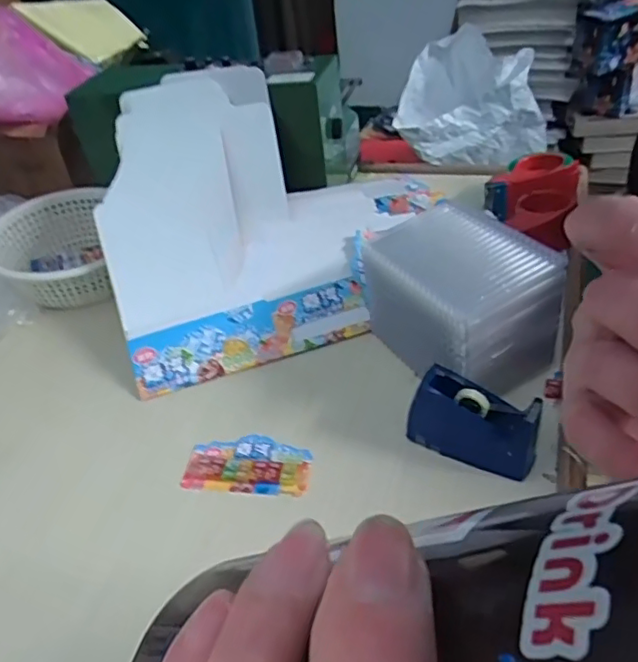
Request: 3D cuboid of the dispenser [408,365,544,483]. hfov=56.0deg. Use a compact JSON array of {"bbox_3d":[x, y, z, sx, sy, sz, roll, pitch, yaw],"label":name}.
[{"bbox_3d":[0.167,0.101,0.653,0.137,0.088,0.047,18,45,29],"label":"dispenser"}]

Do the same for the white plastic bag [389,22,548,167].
[{"bbox_3d":[0.362,-0.527,1.411,0.339,0.246,0.223,6,40,17],"label":"white plastic bag"}]

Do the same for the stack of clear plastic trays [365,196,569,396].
[{"bbox_3d":[0.170,-0.031,0.742,0.146,0.167,0.192,-23,41,-18],"label":"stack of clear plastic trays"}]

